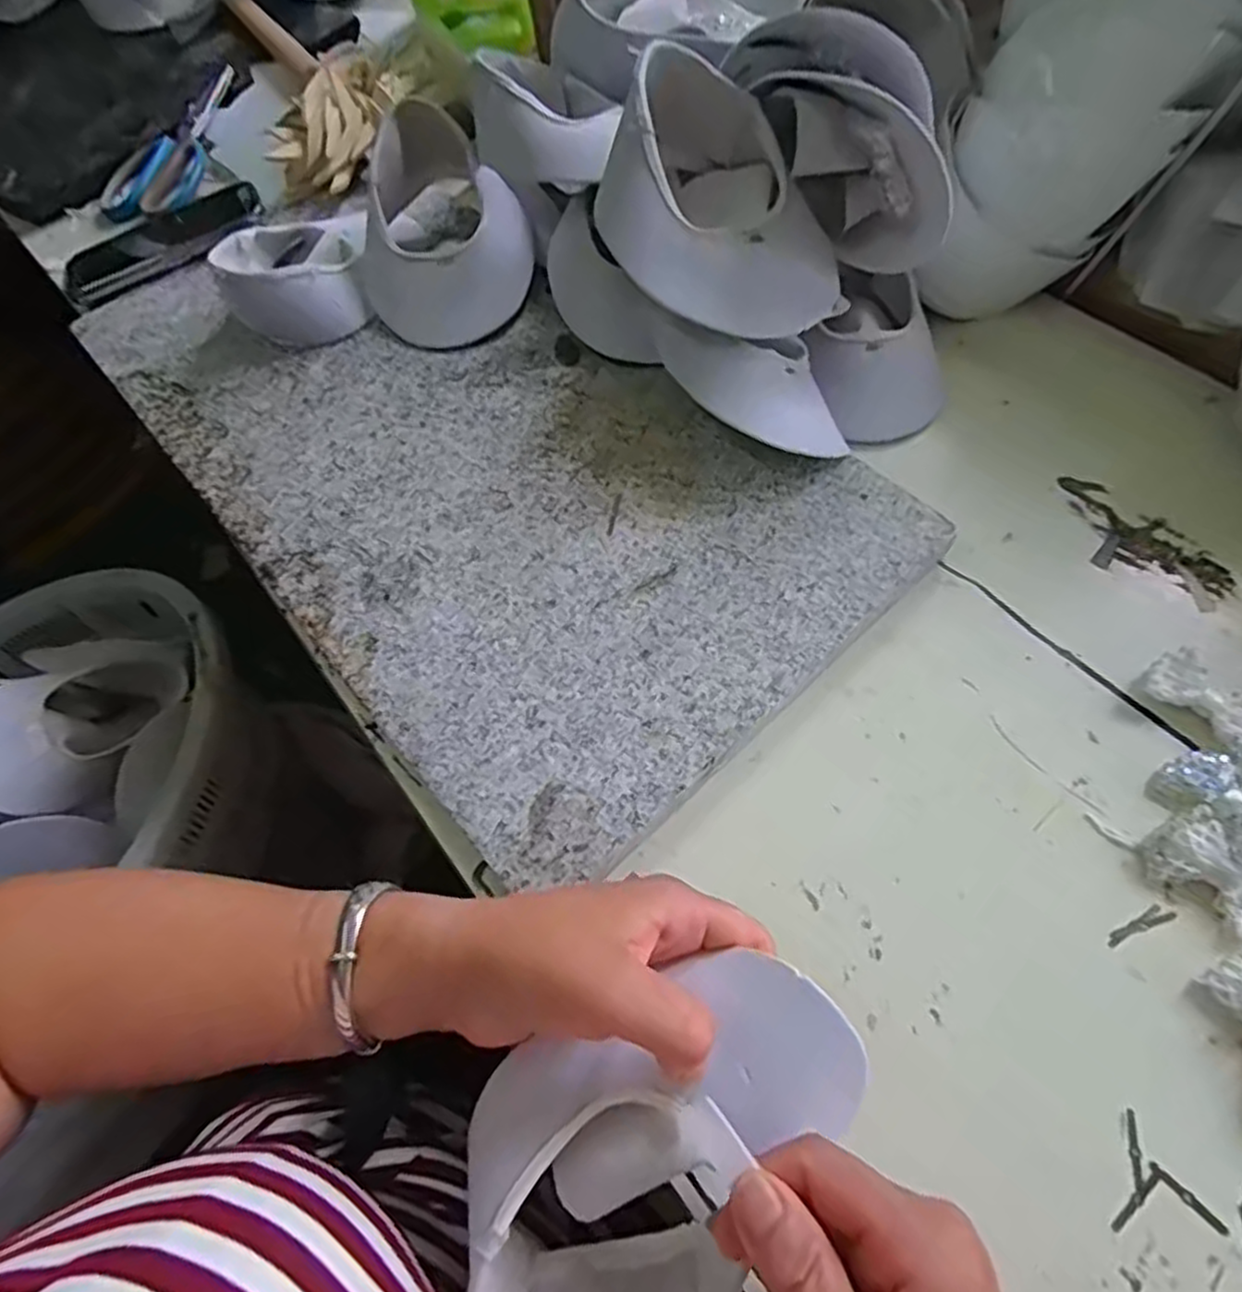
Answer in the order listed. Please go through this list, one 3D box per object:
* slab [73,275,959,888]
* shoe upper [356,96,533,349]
[{"bbox_3d":[-0.111,-0.134,0.453,0.284,0.029,0.538,-40,68,-15],"label":"slab"},{"bbox_3d":[-0.134,-0.299,0.494,0.118,0.076,0.162,-22,64,-4],"label":"shoe upper"}]

